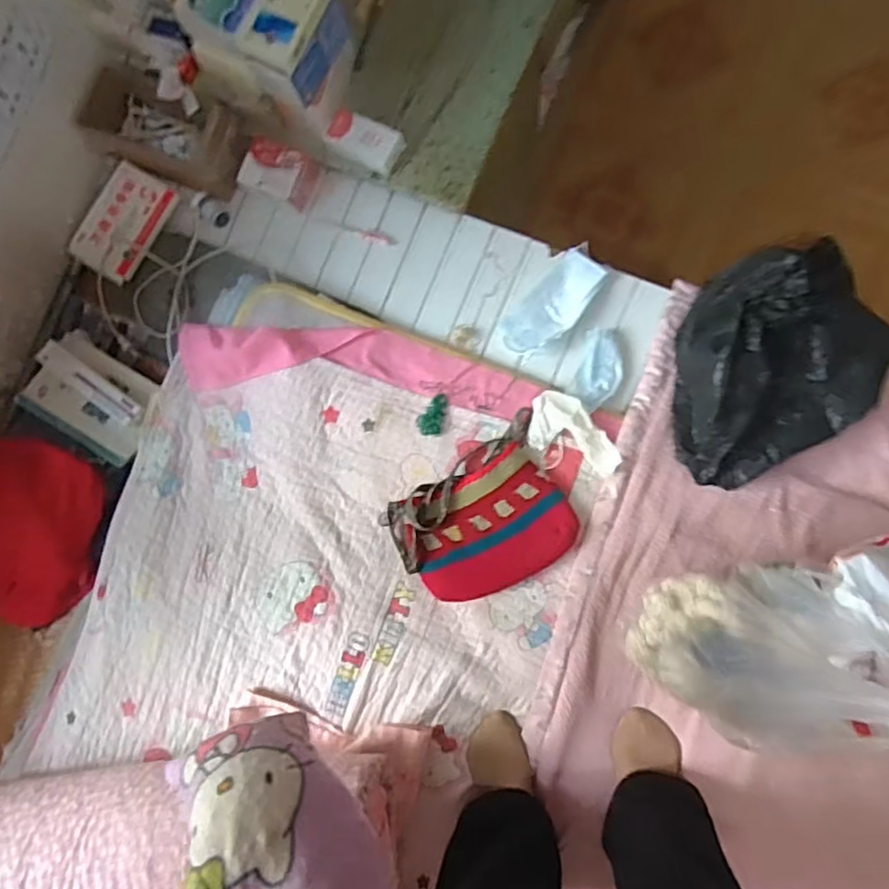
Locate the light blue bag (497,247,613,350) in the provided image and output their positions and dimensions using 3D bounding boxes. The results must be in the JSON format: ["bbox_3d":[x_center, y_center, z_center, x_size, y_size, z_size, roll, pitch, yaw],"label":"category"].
[{"bbox_3d":[0.161,-0.207,0.930,0.081,0.029,0.172,44,92,7],"label":"light blue bag"}]

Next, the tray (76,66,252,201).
[{"bbox_3d":[-0.430,-0.484,0.962,0.243,0.094,0.113,17,89,7],"label":"tray"}]

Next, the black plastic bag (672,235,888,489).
[{"bbox_3d":[0.422,-0.113,0.810,0.291,0.154,0.252,-29,84,4],"label":"black plastic bag"}]

